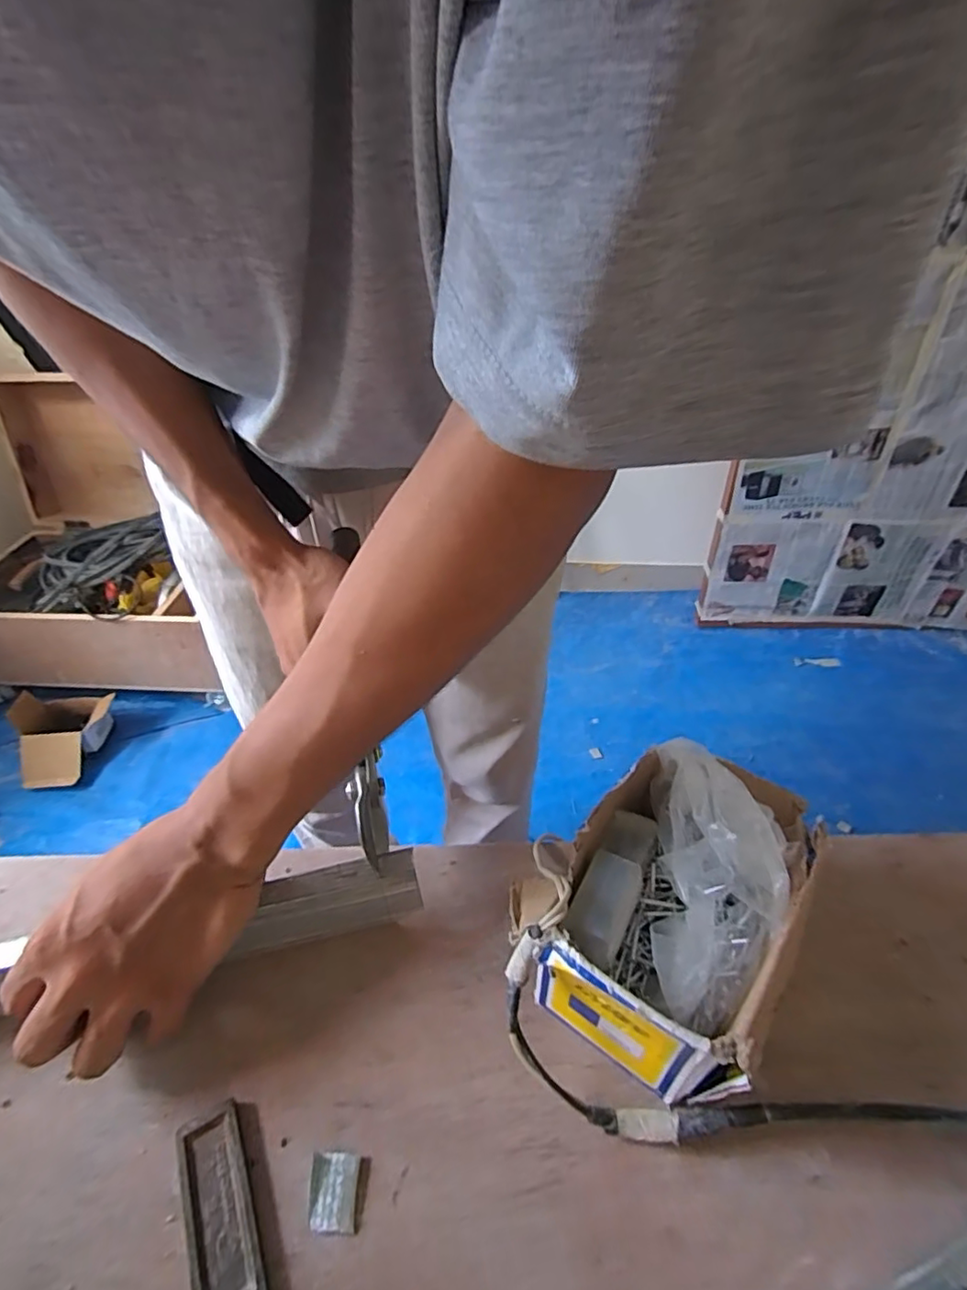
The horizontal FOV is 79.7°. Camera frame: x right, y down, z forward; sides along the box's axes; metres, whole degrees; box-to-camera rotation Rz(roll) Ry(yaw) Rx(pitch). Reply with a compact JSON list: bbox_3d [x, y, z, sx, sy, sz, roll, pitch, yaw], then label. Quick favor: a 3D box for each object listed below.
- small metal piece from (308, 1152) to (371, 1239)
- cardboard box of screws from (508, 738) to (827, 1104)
[{"bbox_3d":[-0.066,0.244,0.258,0.025,0.005,0.026,1,41,5],"label":"small metal piece"},{"bbox_3d":[0.090,0.128,0.305,0.121,0.101,0.140,23,48,28],"label":"cardboard box of screws"}]

